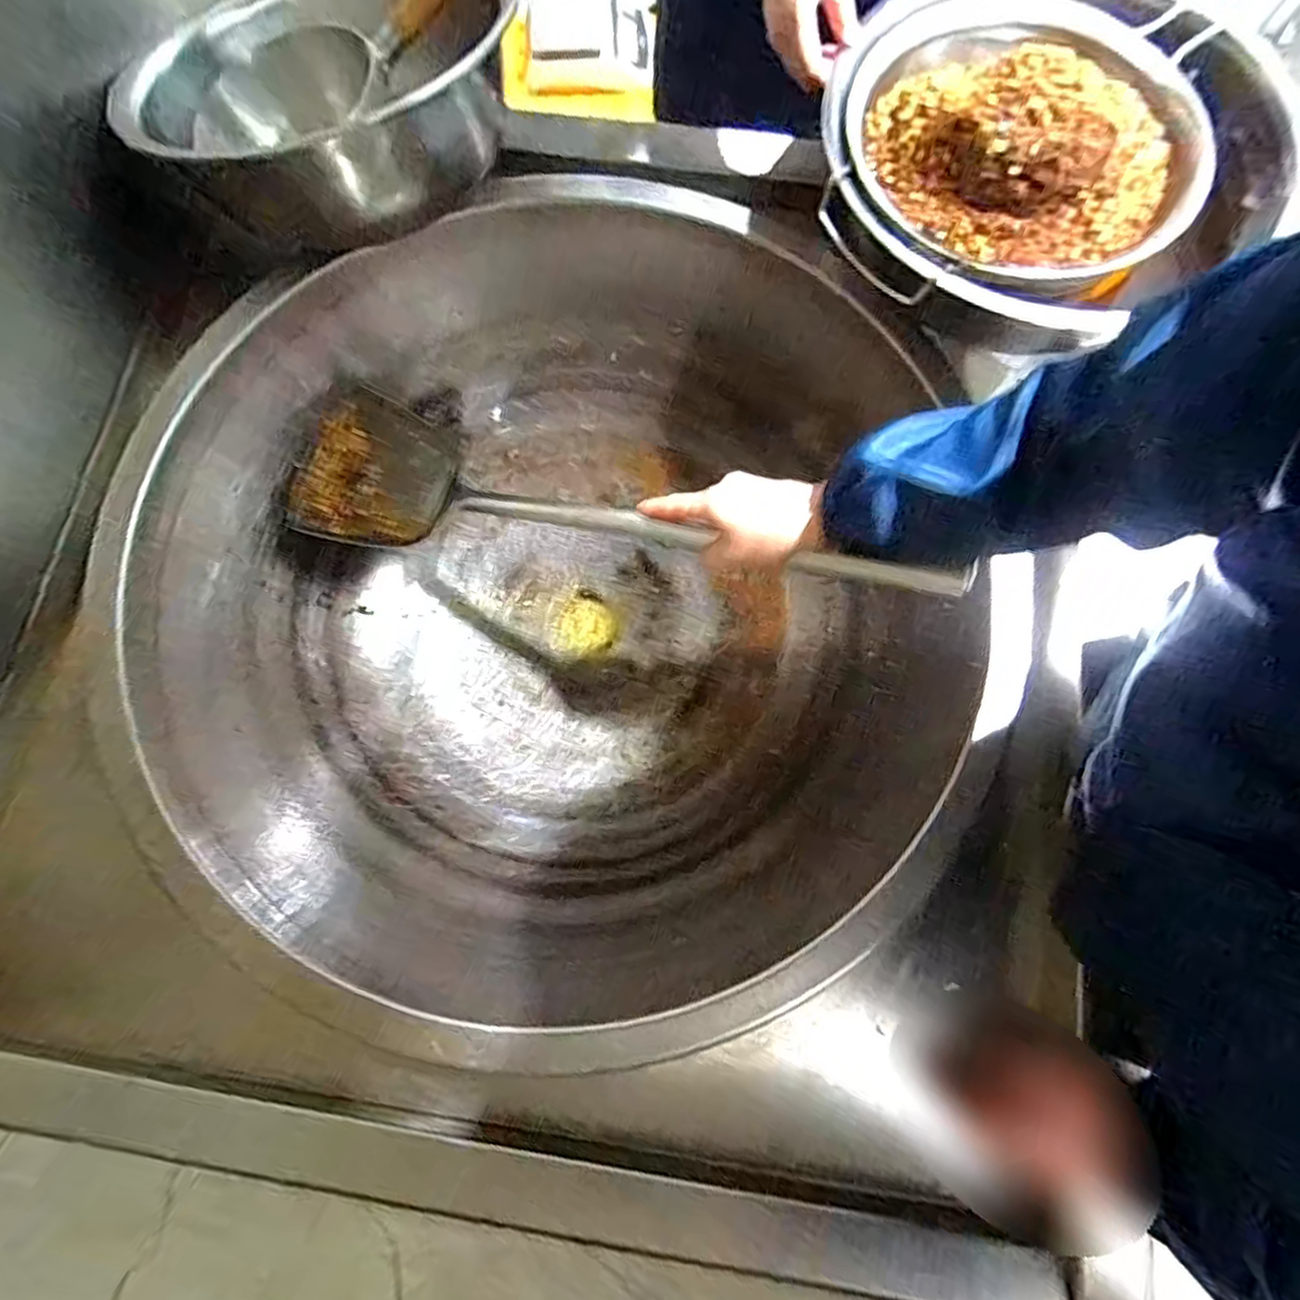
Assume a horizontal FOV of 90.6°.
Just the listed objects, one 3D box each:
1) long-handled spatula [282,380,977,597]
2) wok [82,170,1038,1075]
[{"bbox_3d":[-0.056,-0.102,0.564,0.602,0.070,0.154,17,76,20],"label":"long-handled spatula"},{"bbox_3d":[-0.078,-0.064,0.664,0.728,0.237,0.717,0,76,0],"label":"wok"}]

